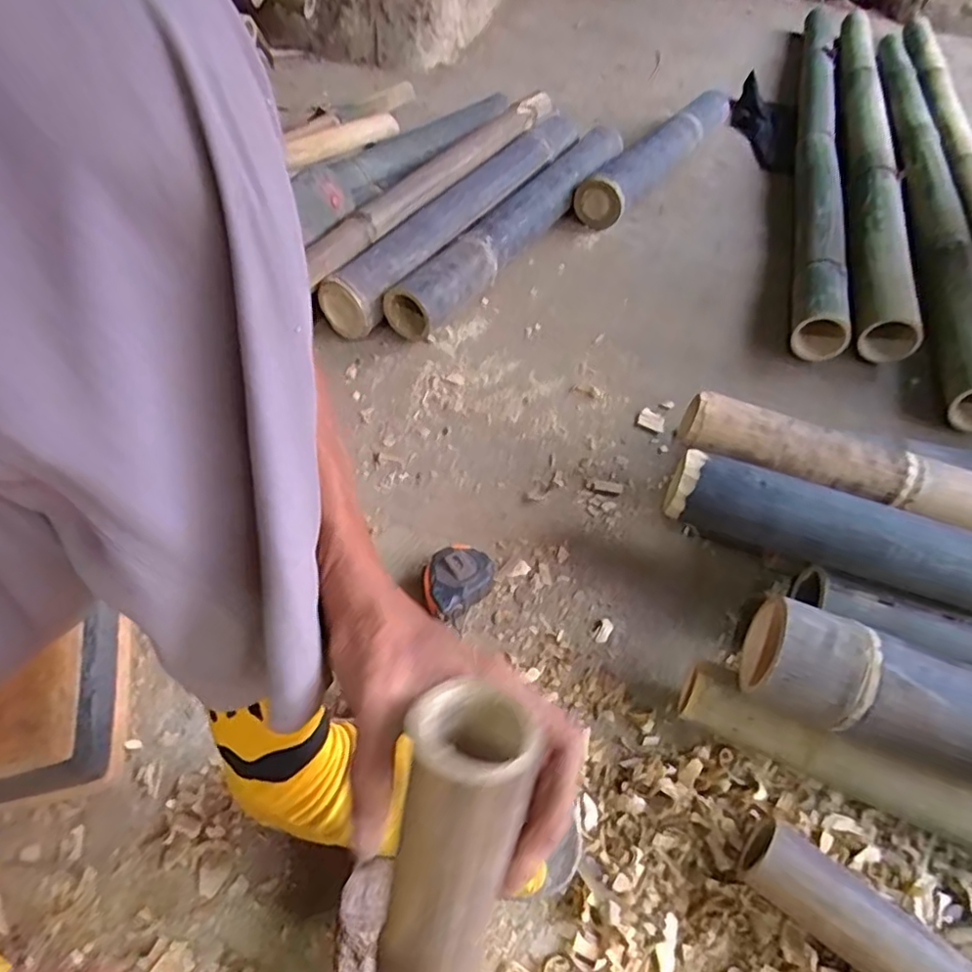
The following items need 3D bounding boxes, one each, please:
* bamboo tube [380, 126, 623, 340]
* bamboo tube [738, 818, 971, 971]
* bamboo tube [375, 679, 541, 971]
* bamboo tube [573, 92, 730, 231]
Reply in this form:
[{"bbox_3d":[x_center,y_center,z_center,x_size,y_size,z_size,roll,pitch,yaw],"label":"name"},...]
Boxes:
[{"bbox_3d":[0.048,-0.390,0.968,0.087,0.074,0.551,27,54,16],"label":"bamboo tube"},{"bbox_3d":[0.283,0.309,0.403,0.246,0.040,0.050,32,57,21],"label":"bamboo tube"},{"bbox_3d":[-0.024,0.195,0.278,0.050,0.236,0.040,15,22,7],"label":"bamboo tube"},{"bbox_3d":[0.295,-0.572,1.111,0.079,0.097,0.457,32,56,19],"label":"bamboo tube"}]

